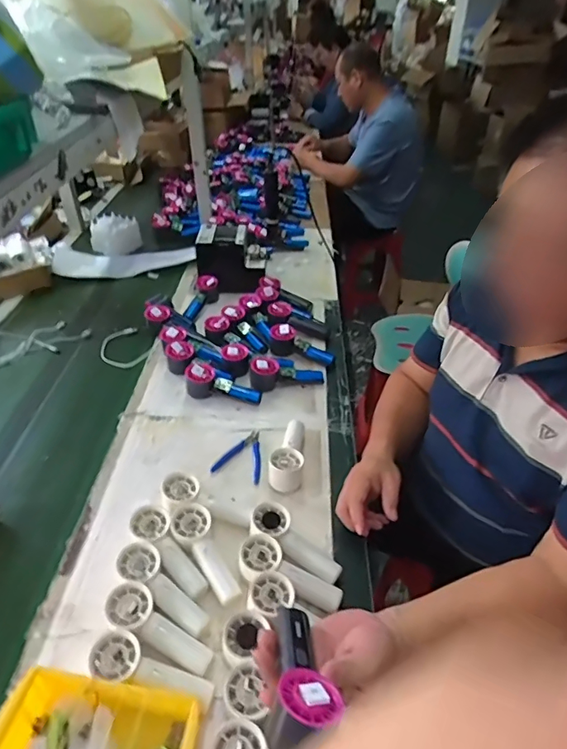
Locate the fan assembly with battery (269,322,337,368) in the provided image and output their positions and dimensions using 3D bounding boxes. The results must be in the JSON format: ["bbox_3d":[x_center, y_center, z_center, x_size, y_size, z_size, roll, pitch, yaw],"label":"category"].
[{"bbox_3d":[0.039,-0.061,1.061,0.155,0.044,0.067,28,44,7],"label":"fan assembly with battery"}]

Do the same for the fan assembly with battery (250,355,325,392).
[{"bbox_3d":[0.006,0.001,1.010,0.155,0.046,0.062,4,37,-16],"label":"fan assembly with battery"}]

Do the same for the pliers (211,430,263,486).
[{"bbox_3d":[-0.074,0.142,0.862,0.082,0.018,0.113,6,39,7],"label":"pliers"}]

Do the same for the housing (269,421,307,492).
[{"bbox_3d":[0.008,0.138,0.837,0.057,0.045,0.148,3,39,4],"label":"housing"}]

